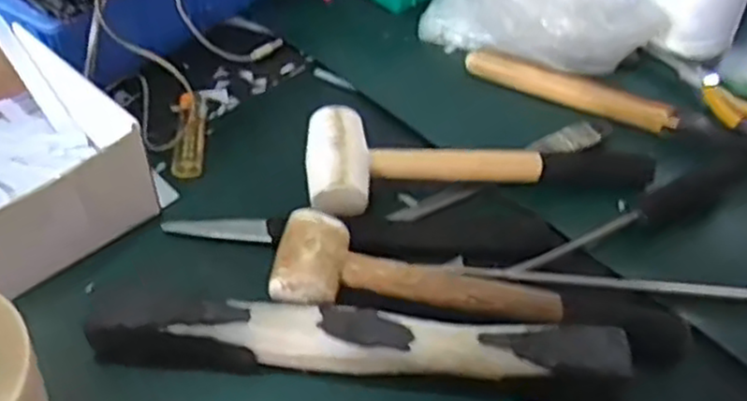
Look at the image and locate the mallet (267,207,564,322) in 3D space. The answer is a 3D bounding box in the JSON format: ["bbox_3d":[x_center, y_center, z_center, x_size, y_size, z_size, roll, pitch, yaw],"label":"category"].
[{"bbox_3d":[0.027,0.047,0.476,0.178,0.038,0.060,5,47,-1],"label":"mallet"}]

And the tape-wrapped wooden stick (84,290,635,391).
[{"bbox_3d":[-0.009,0.082,0.443,0.309,0.031,0.038,6,47,0],"label":"tape-wrapped wooden stick"}]

